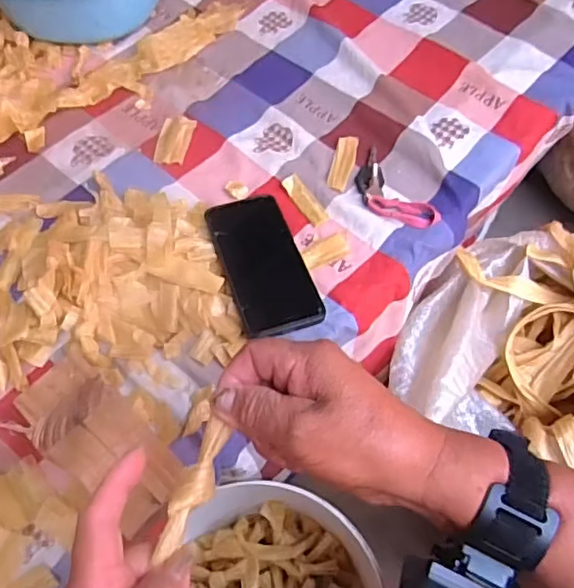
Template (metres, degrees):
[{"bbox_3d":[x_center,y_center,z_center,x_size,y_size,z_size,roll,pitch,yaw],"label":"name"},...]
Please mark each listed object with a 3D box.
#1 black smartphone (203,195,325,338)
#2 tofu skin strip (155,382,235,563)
[{"bbox_3d":[-0.026,-0.038,0.601,0.078,0.017,0.169,-19,60,-7],"label":"black smartphone"},{"bbox_3d":[-0.050,0.099,0.336,0.022,0.010,0.091,11,75,10],"label":"tofu skin strip"}]

